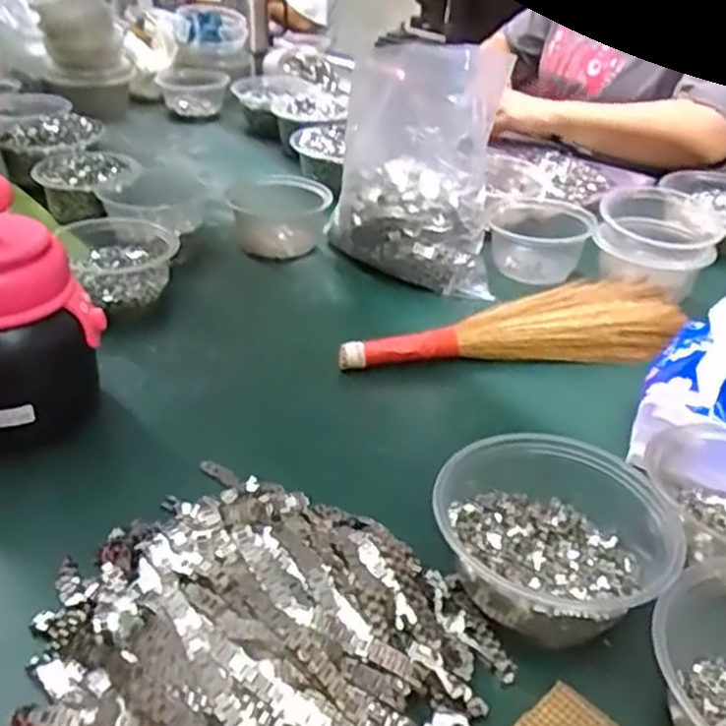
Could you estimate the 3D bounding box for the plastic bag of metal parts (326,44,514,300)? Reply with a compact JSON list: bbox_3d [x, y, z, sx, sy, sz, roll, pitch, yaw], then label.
[{"bbox_3d":[0.051,-0.188,0.753,0.165,0.202,0.091,4,34,2],"label":"plastic bag of metal parts"}]

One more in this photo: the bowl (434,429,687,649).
[{"bbox_3d":[0.107,0.097,0.443,0.132,0.061,0.123,3,32,-2],"label":"bowl"}]

